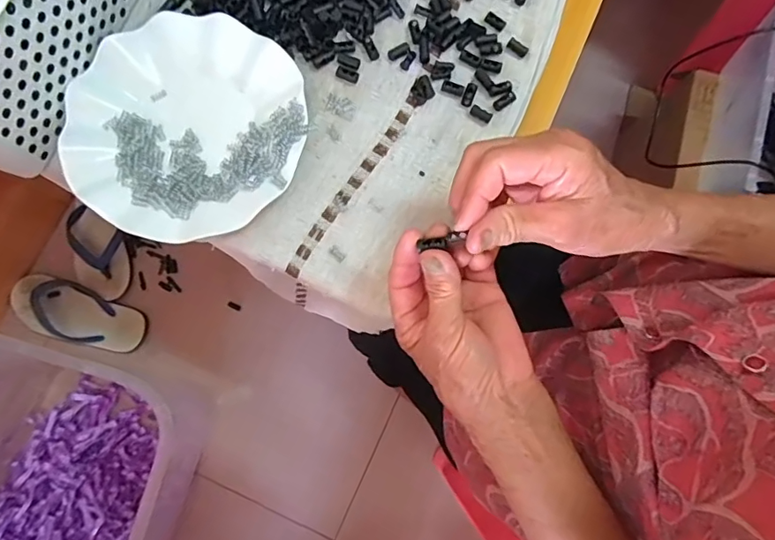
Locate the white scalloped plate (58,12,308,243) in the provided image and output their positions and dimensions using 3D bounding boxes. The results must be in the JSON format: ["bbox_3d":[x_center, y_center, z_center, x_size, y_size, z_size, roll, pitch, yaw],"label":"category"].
[{"bbox_3d":[-0.158,-0.113,0.396,0.180,0.025,0.179,0,80,-1],"label":"white scalloped plate"}]

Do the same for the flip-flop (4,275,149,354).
[{"bbox_3d":[-0.539,0.077,0.866,0.235,0.035,0.097,16,80,2],"label":"flip-flop"}]

